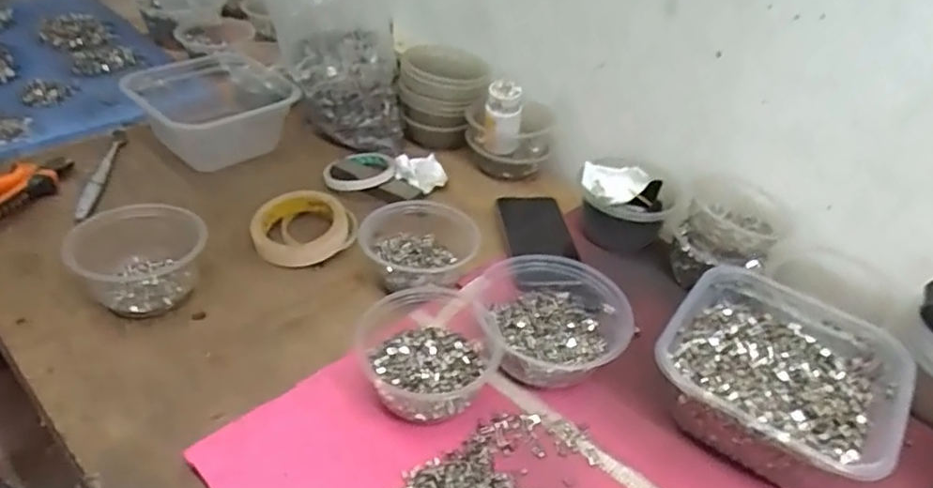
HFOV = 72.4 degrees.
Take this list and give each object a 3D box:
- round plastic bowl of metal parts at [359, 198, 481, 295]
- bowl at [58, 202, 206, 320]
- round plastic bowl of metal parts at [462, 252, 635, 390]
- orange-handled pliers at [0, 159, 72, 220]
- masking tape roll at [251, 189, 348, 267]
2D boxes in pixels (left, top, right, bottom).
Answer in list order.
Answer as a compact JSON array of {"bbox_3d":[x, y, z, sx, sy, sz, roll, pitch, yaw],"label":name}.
[{"bbox_3d":[-0.054,0.001,0.653,0.108,0.042,0.106,5,38,-4],"label":"round plastic bowl of metal parts"},{"bbox_3d":[-0.310,0.007,0.605,0.113,0.057,0.104,1,42,-1],"label":"bowl"},{"bbox_3d":[0.083,0.062,0.572,0.135,0.048,0.129,1,42,-1],"label":"round plastic bowl of metal parts"},{"bbox_3d":[-0.493,-0.059,0.684,0.061,0.030,0.142,23,41,19],"label":"orange-handled pliers"},{"bbox_3d":[-0.177,-0.017,0.688,0.094,0.030,0.094,5,38,-4],"label":"masking tape roll"}]

